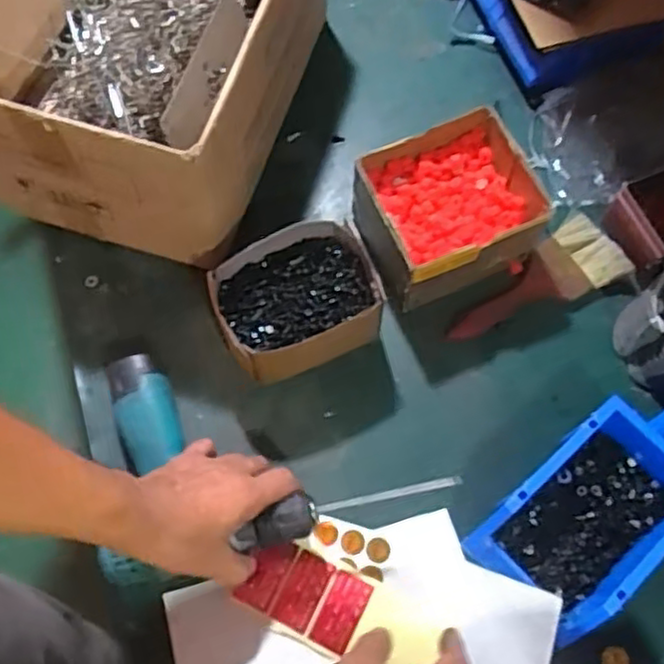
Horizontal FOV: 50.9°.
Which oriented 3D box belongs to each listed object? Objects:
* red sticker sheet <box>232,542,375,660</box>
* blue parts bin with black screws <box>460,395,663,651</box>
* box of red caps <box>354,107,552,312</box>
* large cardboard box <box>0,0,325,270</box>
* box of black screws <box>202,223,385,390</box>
[{"bbox_3d":[-0.024,0.230,0.612,0.104,0.006,0.066,25,71,10],"label":"red sticker sheet"},{"bbox_3d":[0.221,0.159,0.602,0.193,0.073,0.122,-42,74,-14],"label":"blue parts bin with black screws"},{"bbox_3d":[0.110,-0.115,0.694,0.167,0.099,0.145,-22,70,-8],"label":"box of red caps"},{"bbox_3d":[-0.184,-0.303,0.712,0.292,0.210,0.385,16,69,6],"label":"large cardboard box"},{"bbox_3d":[-0.033,-0.025,0.671,0.150,0.090,0.112,-23,70,-8],"label":"box of black screws"}]

